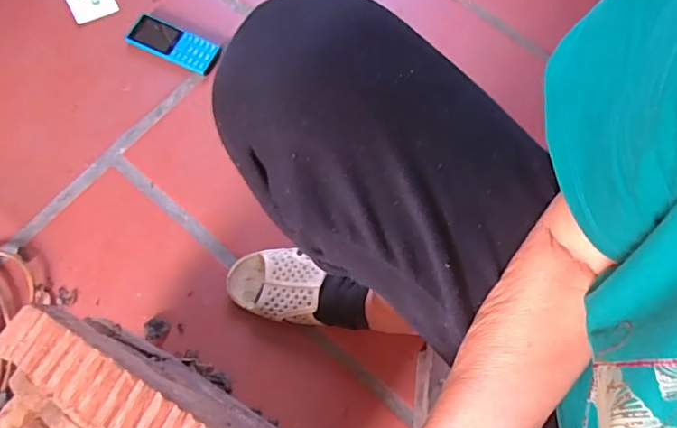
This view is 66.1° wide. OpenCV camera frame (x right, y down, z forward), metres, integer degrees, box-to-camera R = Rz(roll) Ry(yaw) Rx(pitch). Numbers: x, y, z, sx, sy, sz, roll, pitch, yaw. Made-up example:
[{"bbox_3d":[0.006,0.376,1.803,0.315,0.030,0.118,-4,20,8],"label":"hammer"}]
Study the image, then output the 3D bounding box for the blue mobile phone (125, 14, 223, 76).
[{"bbox_3d":[-0.231,-0.236,0.724,0.129,0.021,0.052,23,73,6],"label":"blue mobile phone"}]

